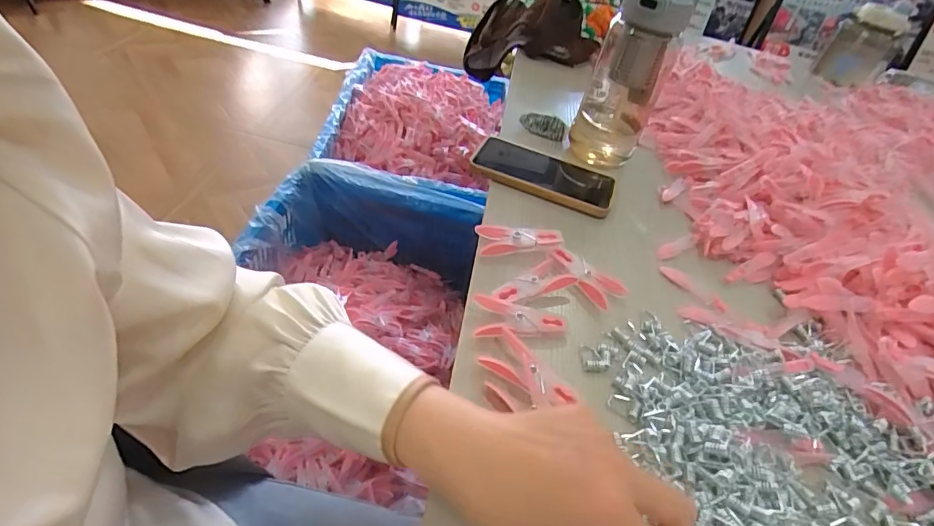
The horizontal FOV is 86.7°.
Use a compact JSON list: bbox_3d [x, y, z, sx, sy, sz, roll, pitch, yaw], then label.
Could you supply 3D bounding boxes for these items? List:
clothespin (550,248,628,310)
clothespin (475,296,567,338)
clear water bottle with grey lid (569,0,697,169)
[{"bbox_3d":[0.106,0.012,0.441,0.073,0.015,0.034,37,47,12],"label":"clothespin"},{"bbox_3d":[0.042,0.044,0.384,0.072,0.008,0.032,7,56,-11],"label":"clothespin"},{"bbox_3d":[0.181,-0.216,0.552,0.082,0.203,0.090,22,44,9],"label":"clear water bottle with grey lid"}]

